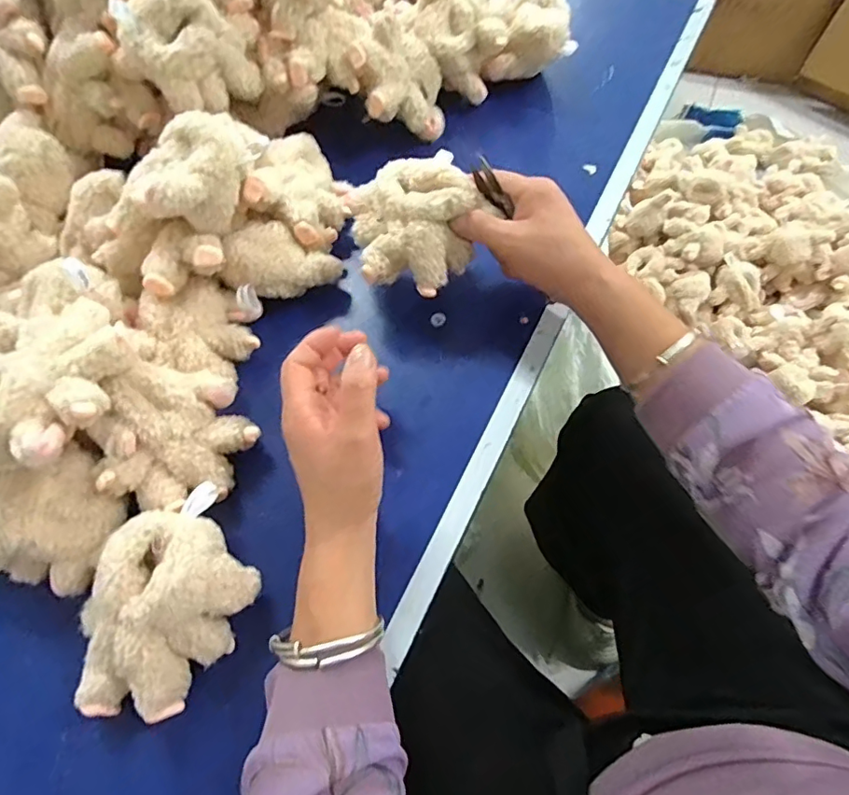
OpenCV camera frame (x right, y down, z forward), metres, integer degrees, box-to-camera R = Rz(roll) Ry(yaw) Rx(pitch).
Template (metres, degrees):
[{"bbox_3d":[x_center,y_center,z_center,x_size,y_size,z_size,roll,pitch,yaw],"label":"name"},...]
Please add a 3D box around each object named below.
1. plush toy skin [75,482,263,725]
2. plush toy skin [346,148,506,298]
[{"bbox_3d":[-0.165,0.133,0.330,0.088,0.067,0.130,36,70,17],"label":"plush toy skin"},{"bbox_3d":[-0.006,-0.138,0.412,0.105,0.054,0.090,-4,64,0],"label":"plush toy skin"}]

